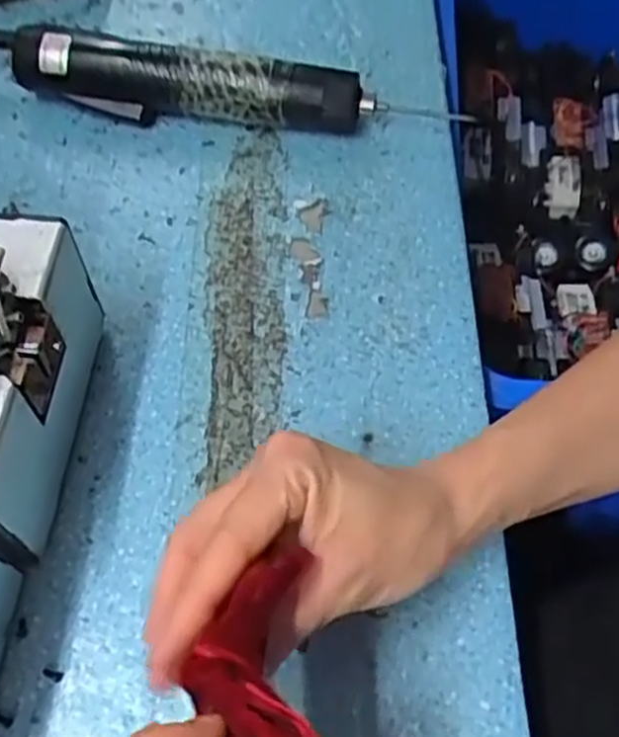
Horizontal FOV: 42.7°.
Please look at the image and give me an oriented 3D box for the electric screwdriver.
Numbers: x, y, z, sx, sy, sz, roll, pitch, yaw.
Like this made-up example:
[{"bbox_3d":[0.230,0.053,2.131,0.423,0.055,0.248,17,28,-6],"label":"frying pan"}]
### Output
[{"bbox_3d":[-0.046,-0.156,0.448,0.245,0.041,0.032,8,61,6],"label":"electric screwdriver"}]

